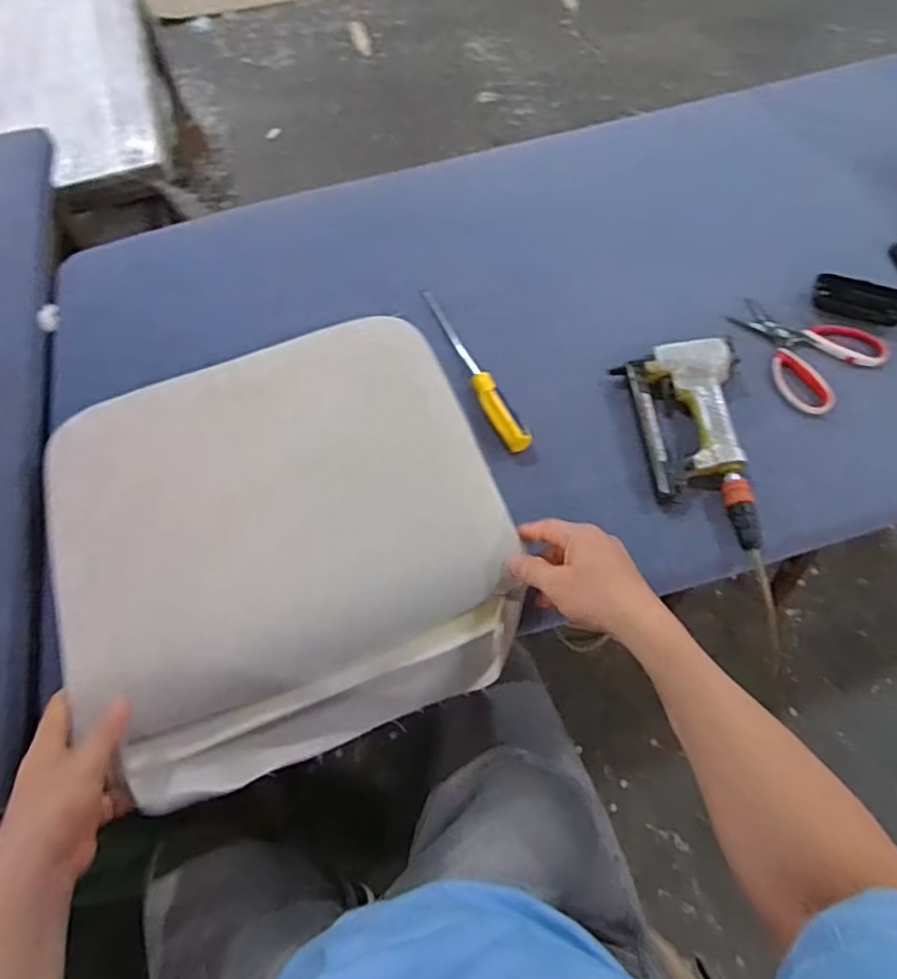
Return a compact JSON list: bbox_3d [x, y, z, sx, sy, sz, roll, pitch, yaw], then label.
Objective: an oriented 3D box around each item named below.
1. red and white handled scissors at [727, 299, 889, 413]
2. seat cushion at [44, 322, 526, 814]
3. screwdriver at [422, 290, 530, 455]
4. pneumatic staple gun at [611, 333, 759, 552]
[{"bbox_3d":[0.427,-0.180,0.731,0.132,0.019,0.162,-35,66,-15],"label":"red and white handled scissors"},{"bbox_3d":[-0.169,0.052,0.629,0.424,0.099,0.409,-21,63,-8],"label":"seat cushion"},{"bbox_3d":[0.028,-0.160,0.741,0.034,0.025,0.283,-22,63,-9],"label":"screwdriver"},{"bbox_3d":[0.281,-0.055,0.664,0.132,0.038,0.255,-9,62,-2],"label":"pneumatic staple gun"}]

